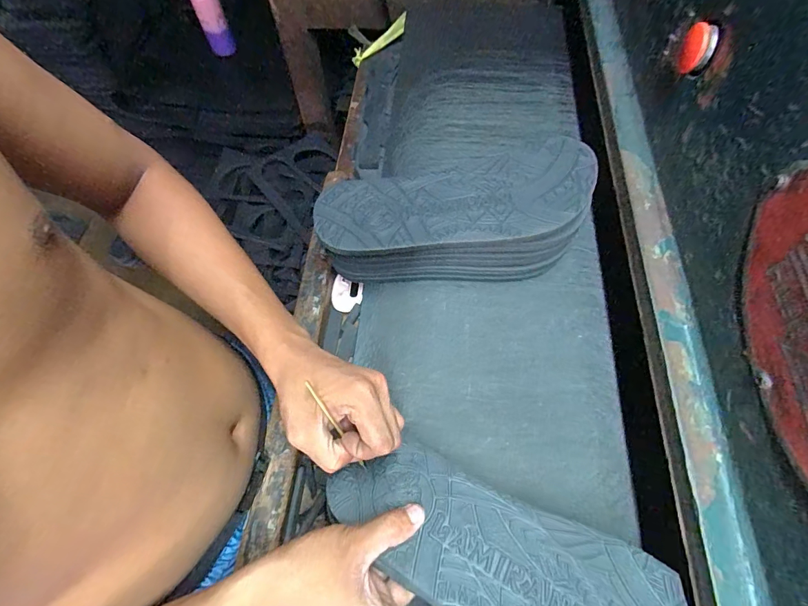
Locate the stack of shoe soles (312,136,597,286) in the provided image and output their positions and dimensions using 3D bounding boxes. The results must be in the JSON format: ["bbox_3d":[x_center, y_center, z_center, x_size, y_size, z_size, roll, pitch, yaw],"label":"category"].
[{"bbox_3d":[0.054,-0.086,0.446,0.291,0.103,0.106,-9,63,-2],"label":"stack of shoe soles"}]

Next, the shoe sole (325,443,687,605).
[{"bbox_3d":[0.068,0.193,0.295,0.265,0.024,0.102,22,66,19],"label":"shoe sole"}]

